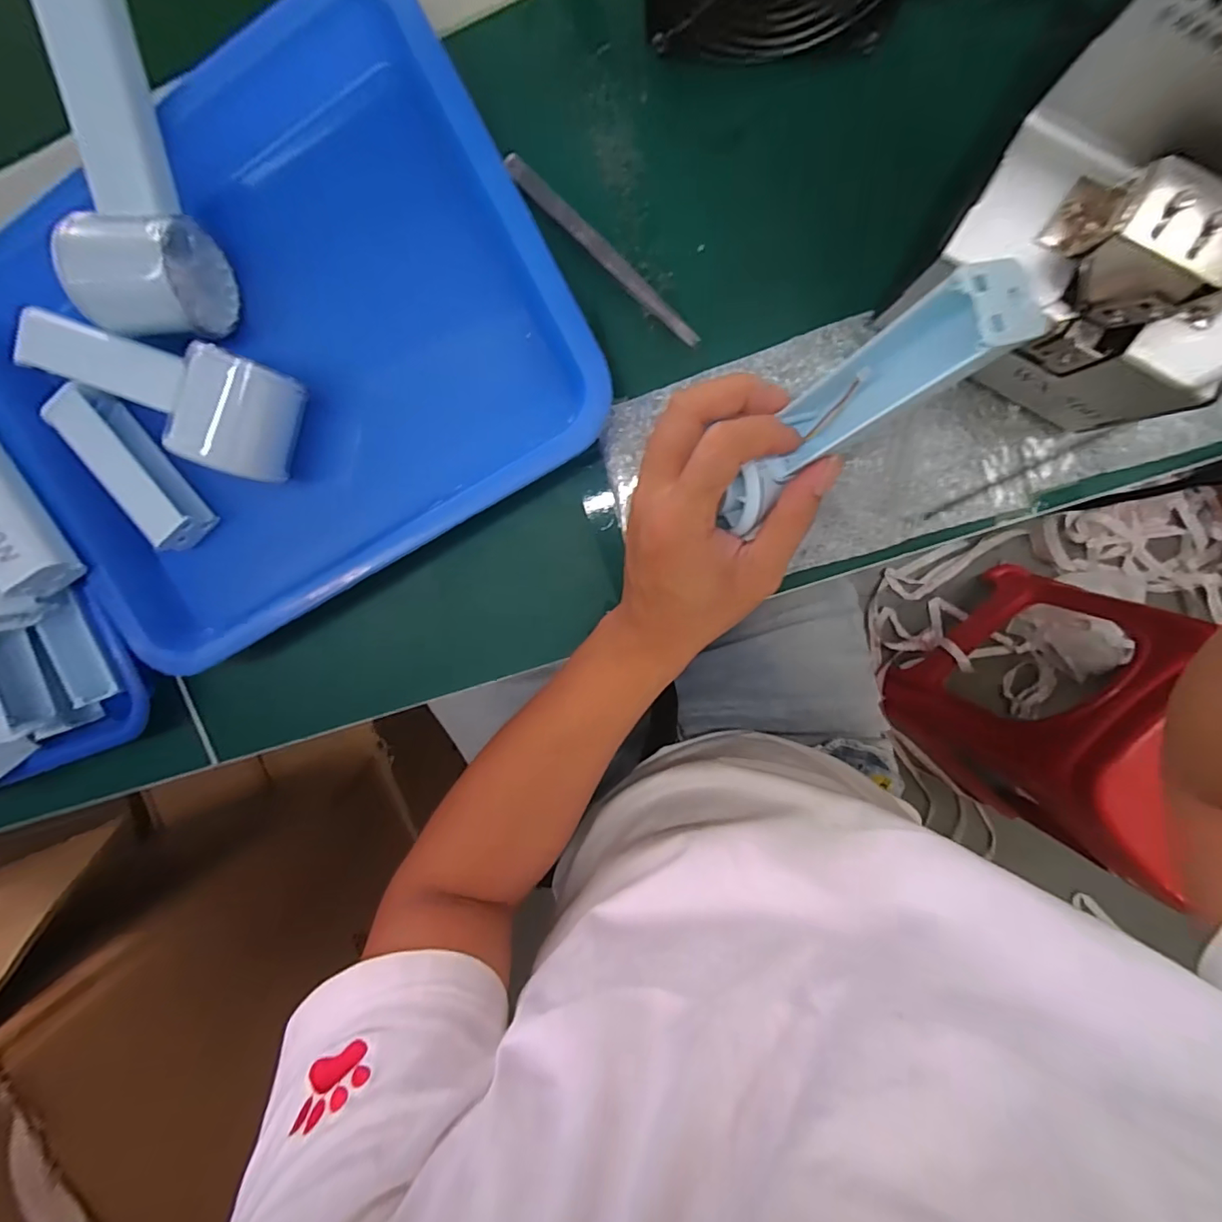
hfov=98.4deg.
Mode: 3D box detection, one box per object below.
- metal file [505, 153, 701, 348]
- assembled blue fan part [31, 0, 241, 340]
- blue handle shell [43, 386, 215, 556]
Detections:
[{"bbox_3d":[-0.005,-0.197,0.290,0.141,0.009,0.011,44,99,-1],"label":"metal file"},{"bbox_3d":[-0.246,-0.224,0.270,0.060,0.063,0.150,1,98,6],"label":"assembled blue fan part"},{"bbox_3d":[-0.288,-0.085,0.317,0.034,0.028,0.095,-34,93,9],"label":"blue handle shell"}]

